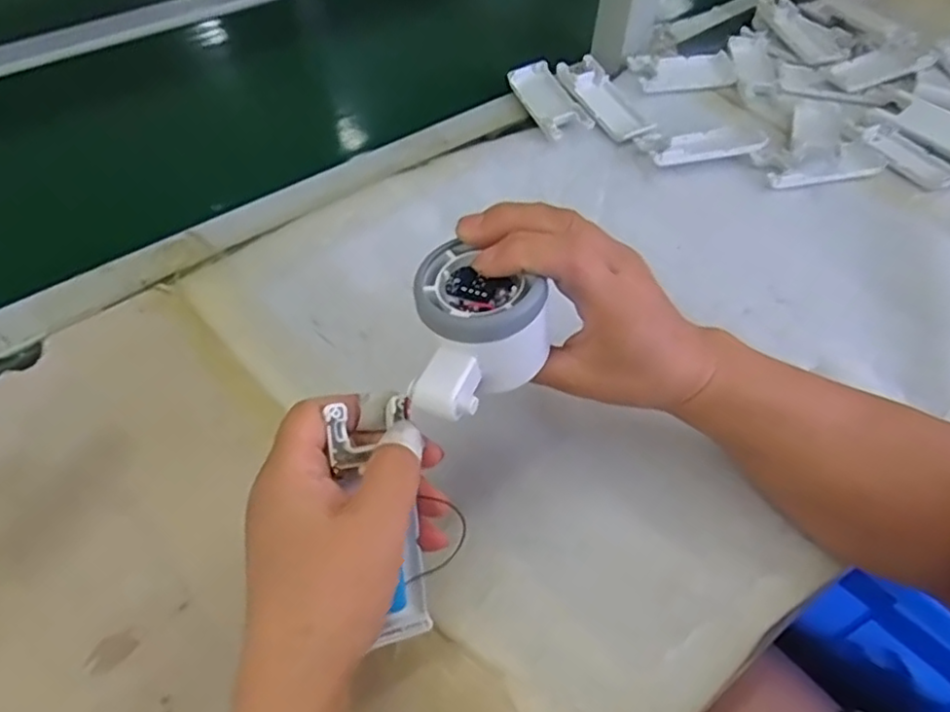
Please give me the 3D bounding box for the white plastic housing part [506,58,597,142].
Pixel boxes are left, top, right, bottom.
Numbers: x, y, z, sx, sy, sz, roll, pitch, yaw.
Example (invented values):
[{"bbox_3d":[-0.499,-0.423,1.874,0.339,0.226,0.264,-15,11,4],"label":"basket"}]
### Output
[{"bbox_3d":[0.066,-0.227,0.582,0.040,0.018,0.100,-16,54,-13],"label":"white plastic housing part"}]

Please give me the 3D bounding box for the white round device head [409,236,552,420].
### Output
[{"bbox_3d":[0.002,-0.009,0.286,0.058,0.043,0.072,6,53,4],"label":"white round device head"}]

